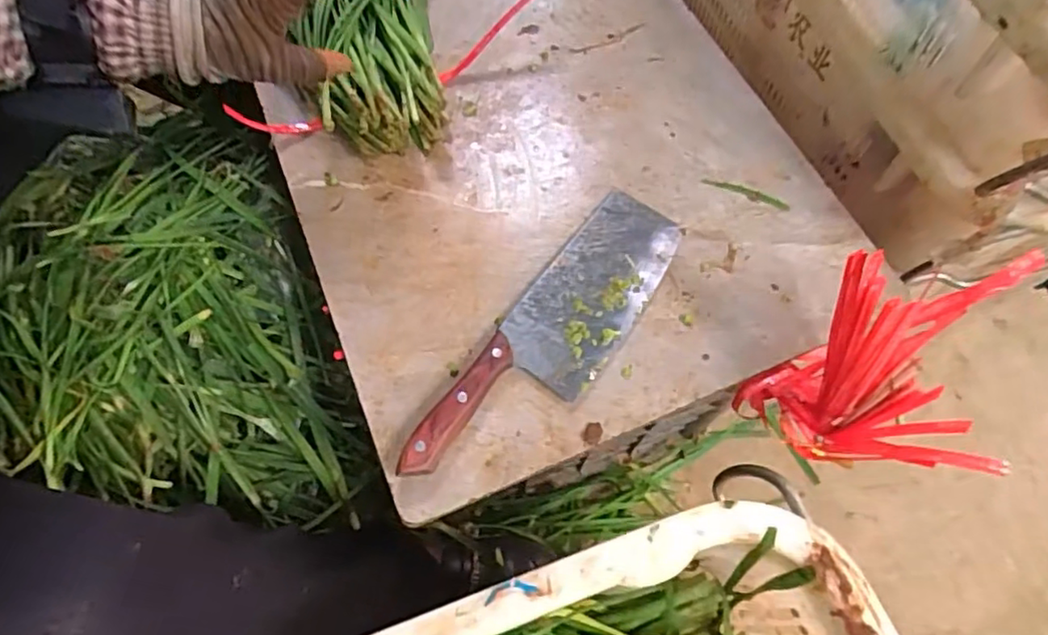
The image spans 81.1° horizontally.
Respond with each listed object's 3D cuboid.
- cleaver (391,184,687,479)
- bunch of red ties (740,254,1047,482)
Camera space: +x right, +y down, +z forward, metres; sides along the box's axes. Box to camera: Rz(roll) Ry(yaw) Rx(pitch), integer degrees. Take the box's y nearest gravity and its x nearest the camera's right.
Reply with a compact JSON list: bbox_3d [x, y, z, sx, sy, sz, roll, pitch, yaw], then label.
[{"bbox_3d":[0.025,0.011,0.454,0.078,0.018,0.275,32,70,15],"label":"cleaver"},{"bbox_3d":[0.231,0.035,0.401,0.132,0.162,0.094,9,65,5],"label":"bunch of red ties"}]

